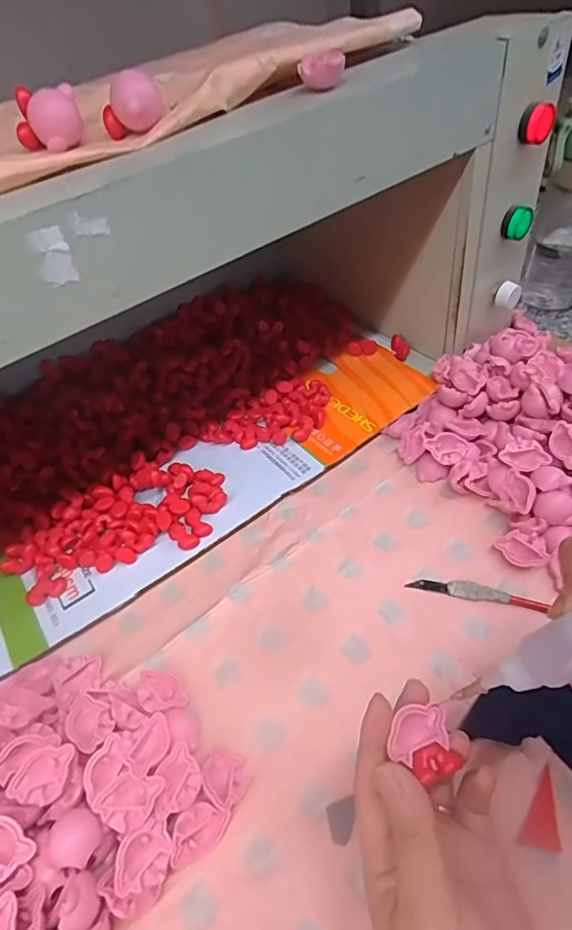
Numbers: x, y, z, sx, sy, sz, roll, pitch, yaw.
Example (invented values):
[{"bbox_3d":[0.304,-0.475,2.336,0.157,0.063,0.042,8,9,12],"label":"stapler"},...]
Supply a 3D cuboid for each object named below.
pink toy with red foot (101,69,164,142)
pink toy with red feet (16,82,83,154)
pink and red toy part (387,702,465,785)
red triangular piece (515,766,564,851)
[{"bbox_3d":[-0.088,-0.203,0.285,0.034,0.028,0.021,-13,50,-2],"label":"pink toy with red foot"},{"bbox_3d":[-0.135,-0.197,0.287,0.032,0.026,0.022,-3,51,7],"label":"pink toy with red feet"},{"bbox_3d":[0.066,0.134,0.243,0.031,0.006,0.033,-4,46,4],"label":"pink and red toy part"},{"bbox_3d":[0.138,0.187,0.277,0.020,0.004,0.038,5,47,12],"label":"red triangular piece"}]

